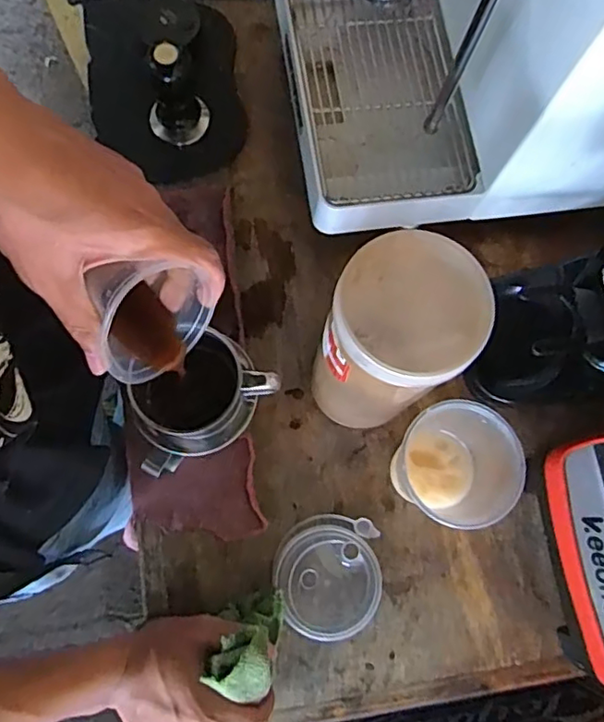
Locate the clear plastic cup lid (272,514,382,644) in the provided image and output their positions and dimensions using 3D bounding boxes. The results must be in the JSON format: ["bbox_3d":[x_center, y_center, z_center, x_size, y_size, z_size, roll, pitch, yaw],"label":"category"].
[{"bbox_3d":[0.022,0.178,0.491,0.086,0.017,0.093,0,79,-1],"label":"clear plastic cup lid"}]

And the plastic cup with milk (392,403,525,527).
[{"bbox_3d":[0.118,0.085,0.469,0.076,0.109,0.094,-15,78,-7],"label":"plastic cup with milk"}]

